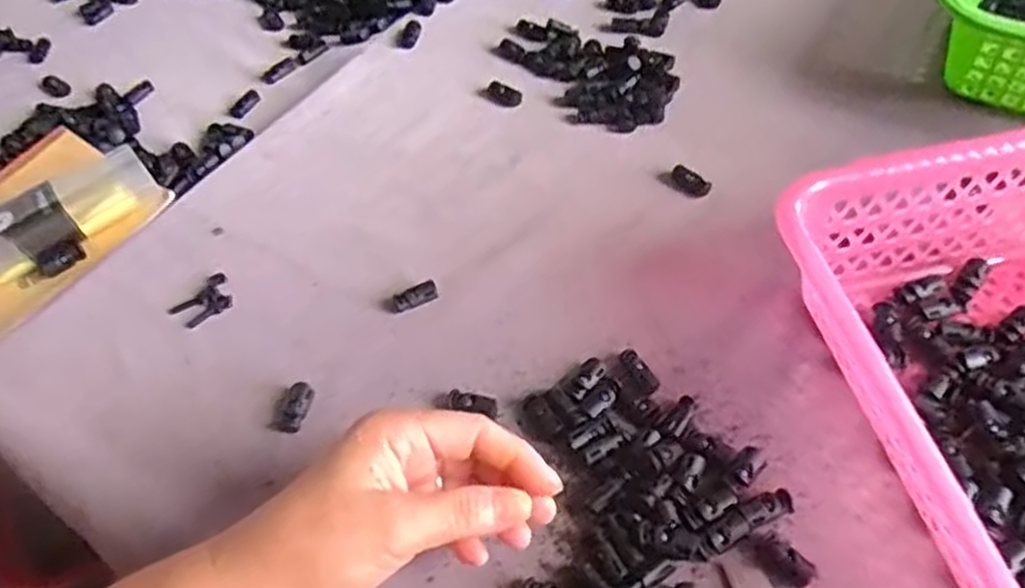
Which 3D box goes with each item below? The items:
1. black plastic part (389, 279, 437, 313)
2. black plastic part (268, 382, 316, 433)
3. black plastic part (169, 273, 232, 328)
[{"bbox_3d":[-0.061,0.002,0.472,0.030,0.004,0.014,-23,56,-14],"label":"black plastic part"},{"bbox_3d":[-0.123,0.063,0.430,0.018,0.008,0.029,13,55,12],"label":"black plastic part"},{"bbox_3d":[-0.194,0.005,0.484,0.039,0.004,0.026,-39,61,-24],"label":"black plastic part"}]

